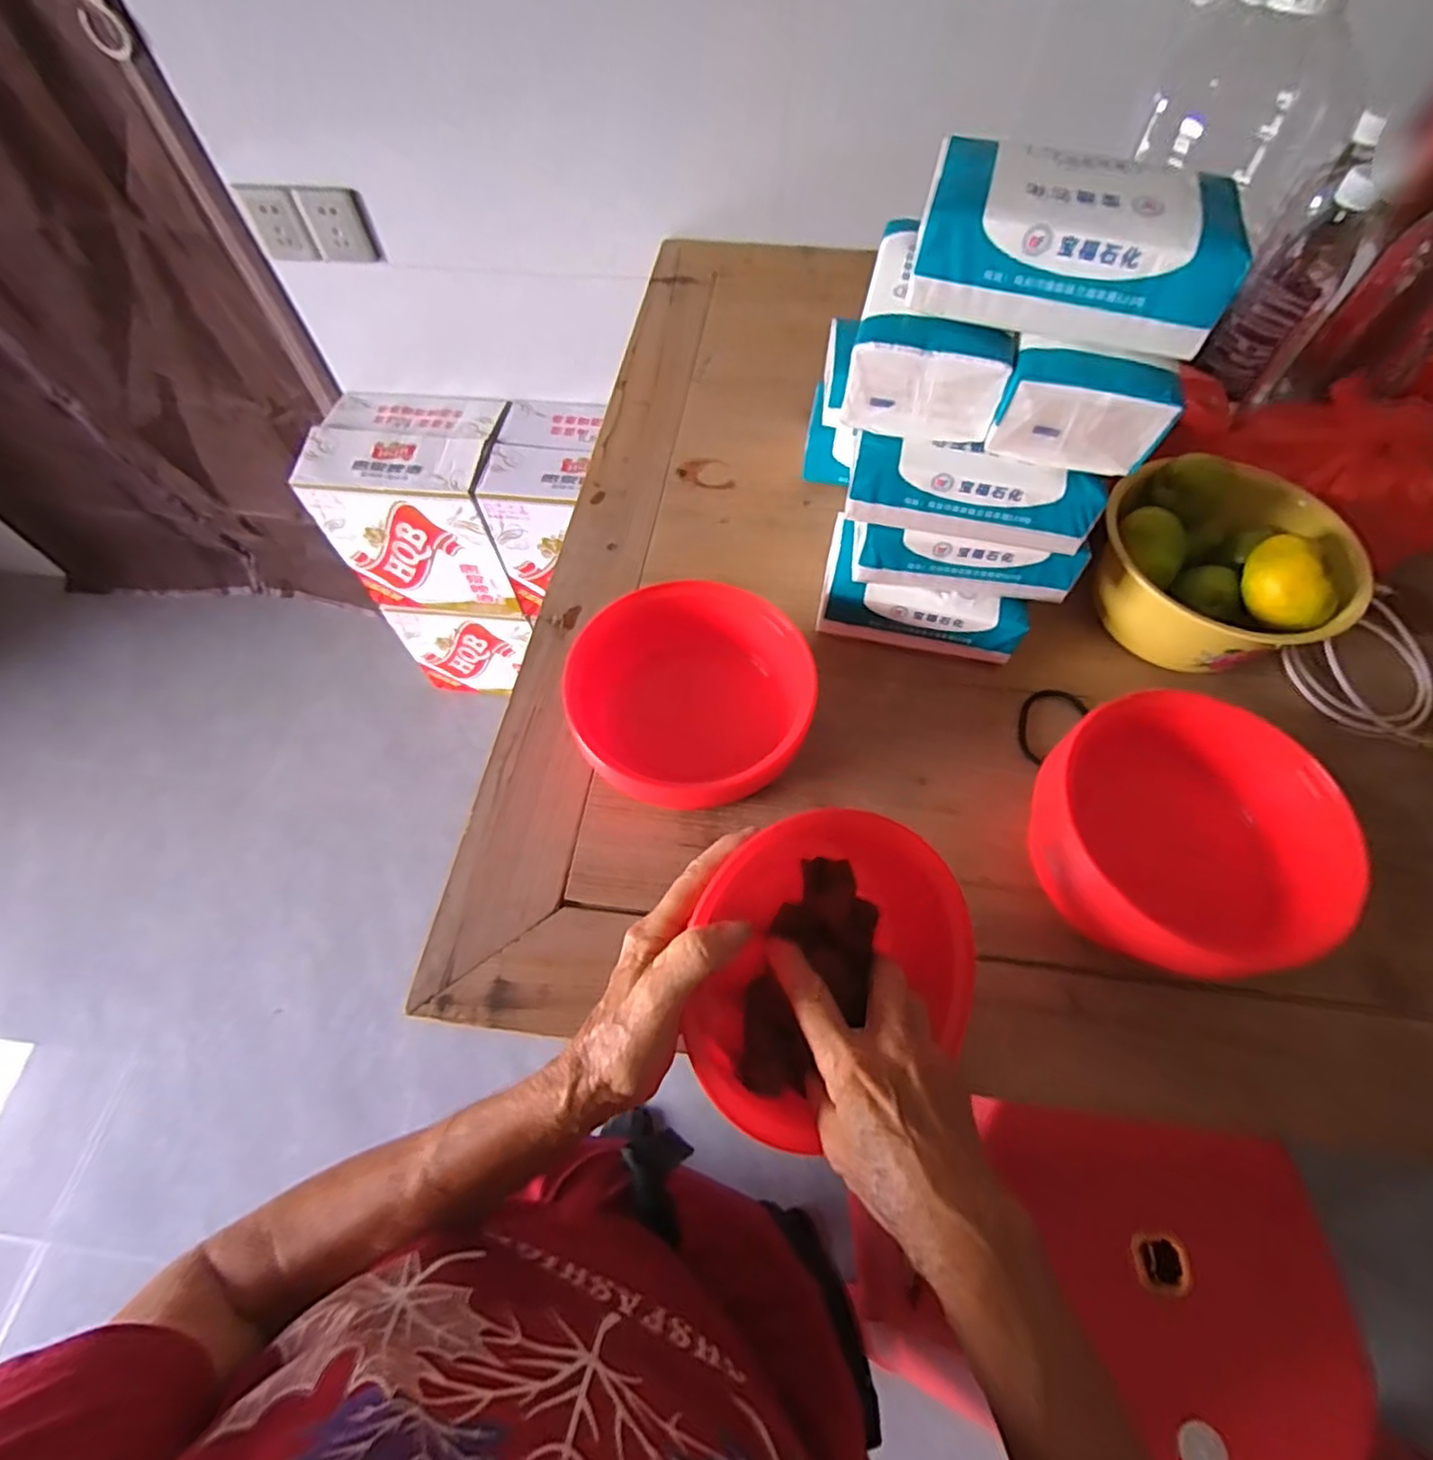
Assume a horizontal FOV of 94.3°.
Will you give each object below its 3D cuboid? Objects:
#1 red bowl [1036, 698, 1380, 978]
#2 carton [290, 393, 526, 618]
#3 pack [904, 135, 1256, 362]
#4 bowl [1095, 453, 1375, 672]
[{"bbox_3d":[0.283,0.073,0.425,0.153,0.100,0.165,0,61,0],"label":"red bowl"},{"bbox_3d":[-0.516,-0.412,1.221,0.304,0.296,0.249,6,61,4],"label":"carton"},{"bbox_3d":[0.192,-0.264,0.362,0.158,0.056,0.080,16,62,9],"label":"pack"},{"bbox_3d":[0.392,-0.121,0.532,0.174,0.104,0.144,12,62,7],"label":"bowl"}]

